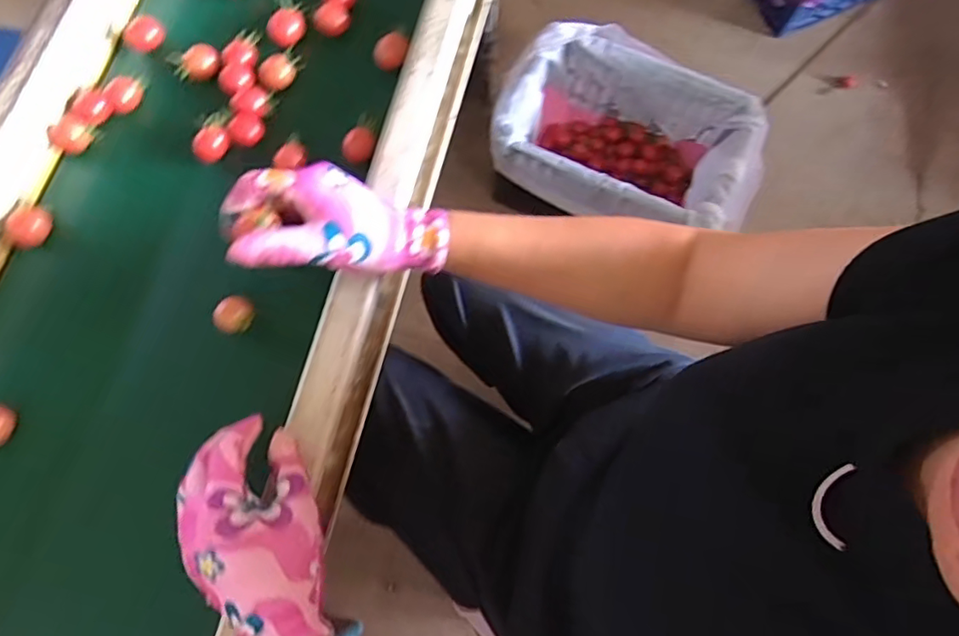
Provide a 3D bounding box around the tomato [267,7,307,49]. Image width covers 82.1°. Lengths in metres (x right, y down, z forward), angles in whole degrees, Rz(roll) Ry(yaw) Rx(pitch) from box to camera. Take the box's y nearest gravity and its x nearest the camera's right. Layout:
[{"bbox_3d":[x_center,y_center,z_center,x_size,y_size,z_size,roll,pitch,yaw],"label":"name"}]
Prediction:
[{"bbox_3d":[-0.187,-0.282,0.535,0.035,0.023,0.025,-35,78,-11],"label":"tomato"}]

